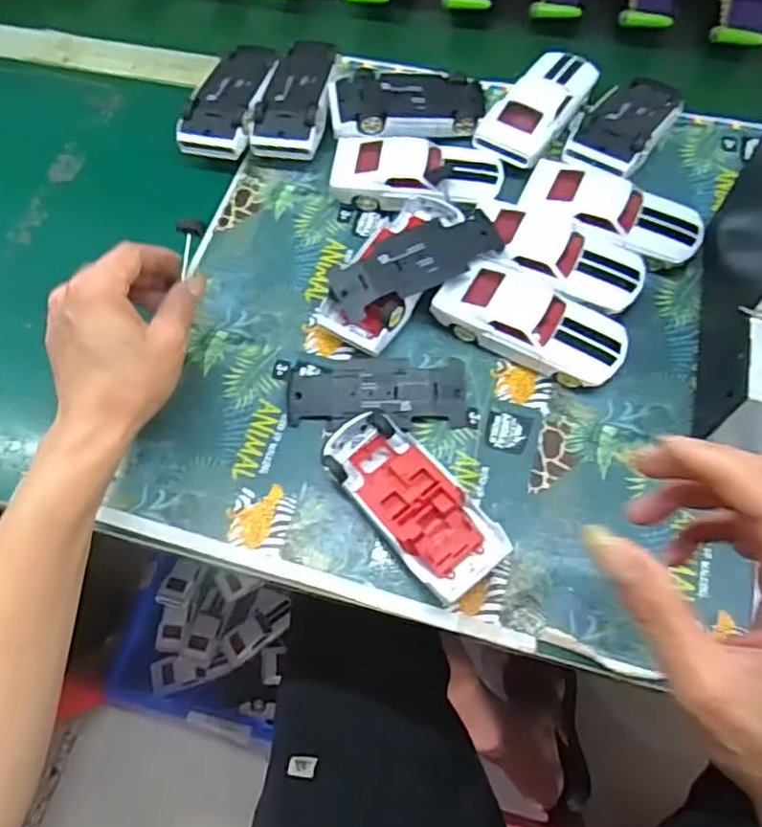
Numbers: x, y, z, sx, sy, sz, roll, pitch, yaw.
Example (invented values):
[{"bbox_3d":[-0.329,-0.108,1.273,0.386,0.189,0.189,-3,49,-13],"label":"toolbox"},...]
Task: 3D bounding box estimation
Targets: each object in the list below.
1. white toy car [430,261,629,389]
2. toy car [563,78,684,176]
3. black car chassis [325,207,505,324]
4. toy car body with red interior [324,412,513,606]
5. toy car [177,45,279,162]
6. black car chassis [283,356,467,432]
[{"bbox_3d":[0.103,-0.061,0.449,0.126,0.037,0.055,30,69,16],"label":"white toy car"},{"bbox_3d":[0.195,-0.224,0.510,0.053,0.046,0.122,34,71,17],"label":"toy car"},{"bbox_3d":[0.025,-0.107,0.453,0.123,0.013,0.046,-25,70,-12],"label":"black car chassis"},{"bbox_3d":[0.018,0.053,0.404,0.056,0.034,0.128,-36,68,-14],"label":"toy car body with red interior"},{"bbox_3d":[-0.123,-0.261,0.551,0.056,0.037,0.125,10,65,7],"label":"toy car"},{"bbox_3d":[-0.003,-0.016,0.446,0.122,0.014,0.051,-2,64,2],"label":"black car chassis"}]

